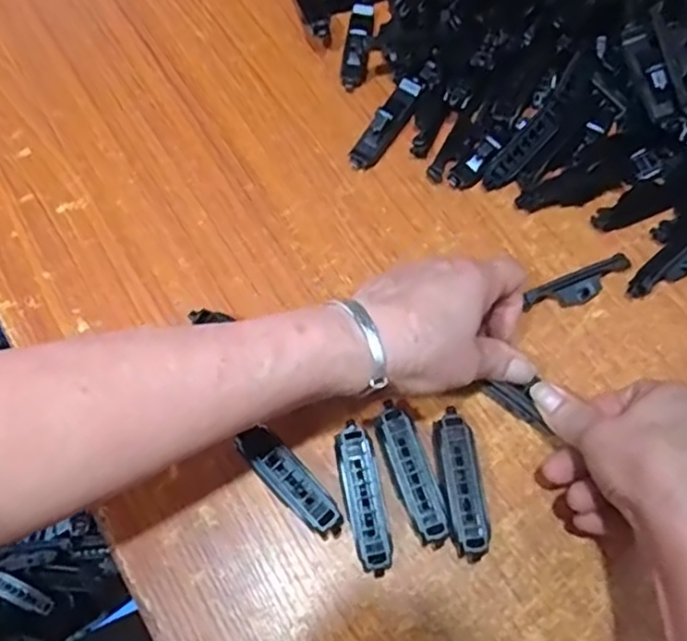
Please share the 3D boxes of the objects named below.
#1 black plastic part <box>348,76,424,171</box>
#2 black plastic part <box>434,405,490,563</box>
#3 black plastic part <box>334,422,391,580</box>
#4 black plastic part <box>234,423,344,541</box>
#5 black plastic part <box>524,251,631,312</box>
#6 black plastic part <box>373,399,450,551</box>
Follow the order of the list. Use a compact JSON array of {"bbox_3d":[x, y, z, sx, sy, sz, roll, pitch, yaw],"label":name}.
[{"bbox_3d":[0.033,-0.142,0.480,0.019,0.023,0.078,32,71,12],"label":"black plastic part"},{"bbox_3d":[0.066,0.093,0.382,0.022,0.022,0.081,-7,68,-4],"label":"black plastic part"},{"bbox_3d":[0.011,0.100,0.376,0.019,0.023,0.080,-11,68,-5],"label":"black plastic part"},{"bbox_3d":[-0.029,0.092,0.379,0.022,0.023,0.071,-41,74,-16],"label":"black plastic part"},{"bbox_3d":[0.154,-0.022,0.435,0.078,0.023,0.017,-20,69,-13],"label":"black plastic part"},{"bbox_3d":[0.038,0.089,0.382,0.021,0.021,0.079,-19,69,-8],"label":"black plastic part"}]

